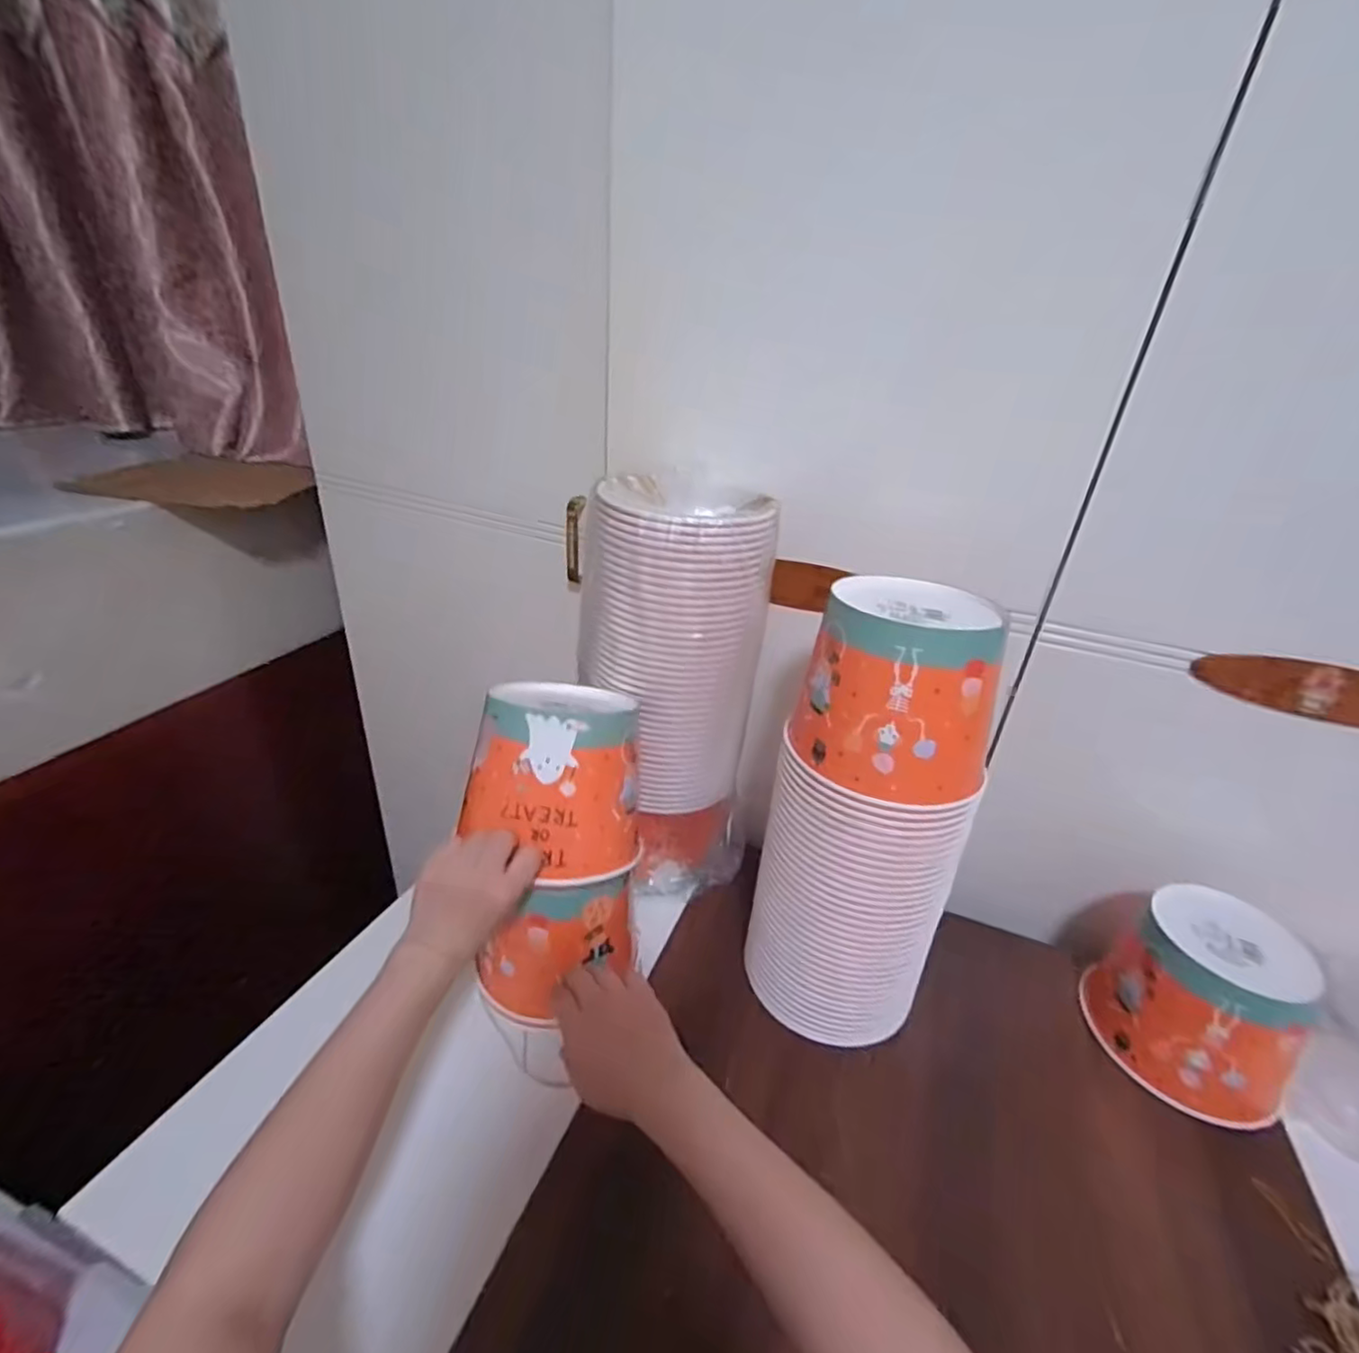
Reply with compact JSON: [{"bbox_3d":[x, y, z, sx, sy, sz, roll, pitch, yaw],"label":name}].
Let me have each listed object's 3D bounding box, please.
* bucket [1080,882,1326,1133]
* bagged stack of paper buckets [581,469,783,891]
[{"bbox_3d":[0.468,0.293,0.579,0.138,0.124,0.151,-12,33,-28],"label":"bucket"},{"bbox_3d":[-0.010,0.025,0.667,0.175,0.418,0.176,-12,33,-27],"label":"bagged stack of paper buckets"}]

